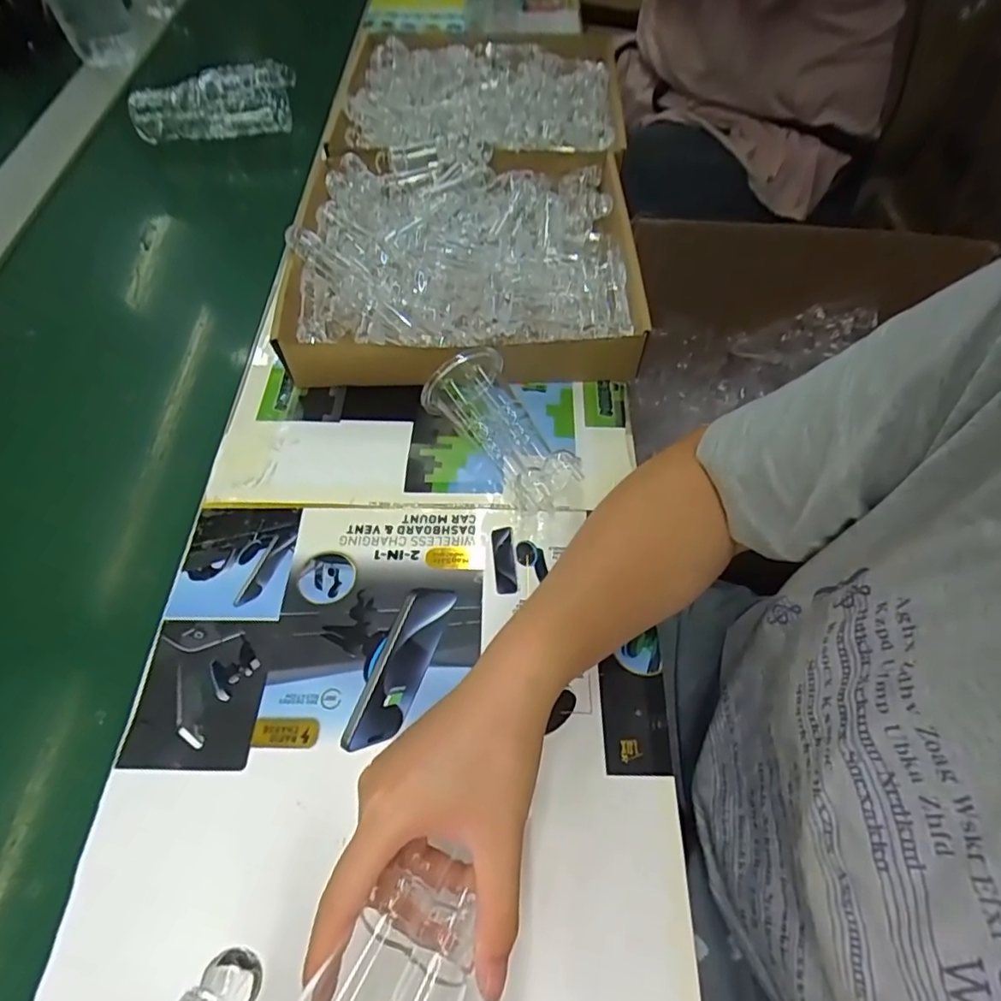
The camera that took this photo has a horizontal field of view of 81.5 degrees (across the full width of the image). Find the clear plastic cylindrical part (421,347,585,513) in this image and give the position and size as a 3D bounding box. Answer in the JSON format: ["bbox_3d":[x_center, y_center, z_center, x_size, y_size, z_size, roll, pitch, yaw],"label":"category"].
[{"bbox_3d":[0.000,-0.049,0.446,0.063,0.058,0.130,-26,62,-17],"label":"clear plastic cylindrical part"}]

